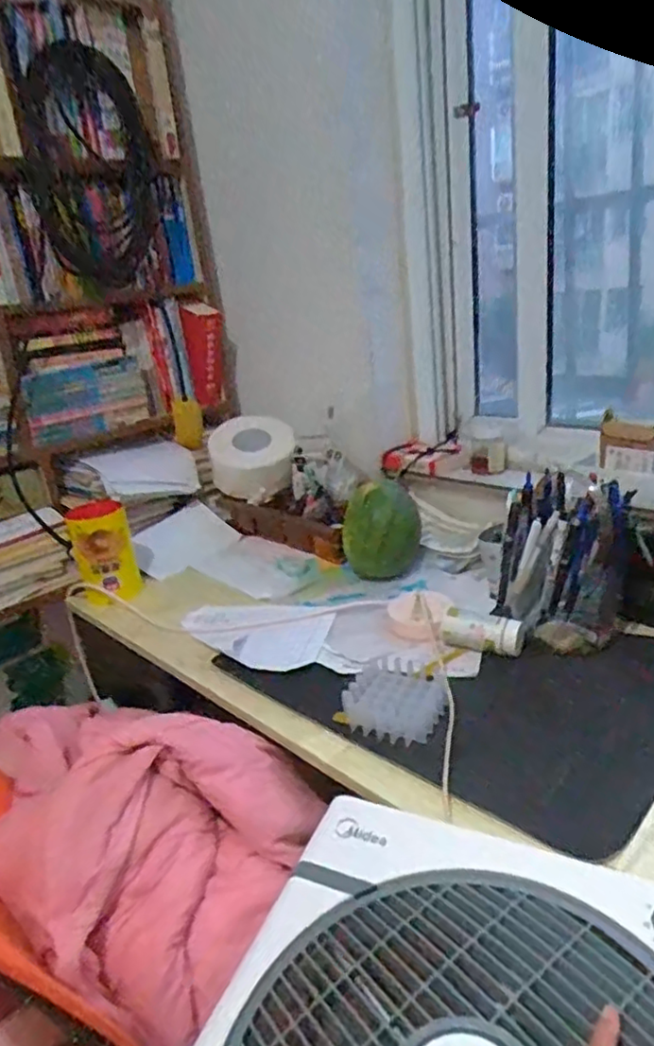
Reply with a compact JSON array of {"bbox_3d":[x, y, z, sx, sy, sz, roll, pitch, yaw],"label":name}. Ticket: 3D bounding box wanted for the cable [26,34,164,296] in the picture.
[{"bbox_3d":[-0.459,-0.687,1.310,0.285,0.407,0.064,-38,65,-25],"label":"cable"}]

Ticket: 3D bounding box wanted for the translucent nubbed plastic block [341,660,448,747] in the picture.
[{"bbox_3d":[0.085,0.211,0.778,0.115,0.029,0.101,7,24,33],"label":"translucent nubbed plastic block"}]

